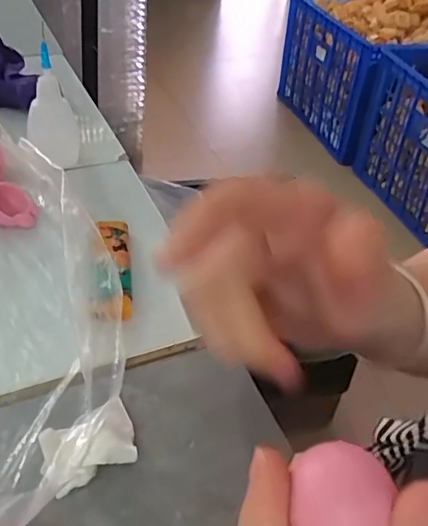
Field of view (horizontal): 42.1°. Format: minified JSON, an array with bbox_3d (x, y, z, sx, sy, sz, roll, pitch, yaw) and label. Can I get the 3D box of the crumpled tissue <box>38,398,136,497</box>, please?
[{"bbox_3d":[-0.056,0.083,0.252,0.043,0.012,0.035,-17,46,-26],"label":"crumpled tissue"}]

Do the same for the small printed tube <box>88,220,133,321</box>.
[{"bbox_3d":[-0.062,0.003,0.336,0.023,0.016,0.081,-1,41,-10],"label":"small printed tube"}]

